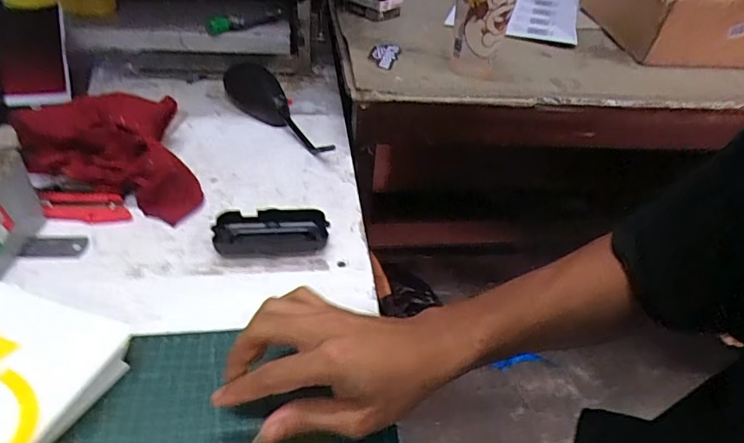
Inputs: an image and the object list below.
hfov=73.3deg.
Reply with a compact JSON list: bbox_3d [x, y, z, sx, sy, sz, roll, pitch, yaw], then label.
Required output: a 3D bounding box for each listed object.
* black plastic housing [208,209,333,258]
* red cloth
[{"bbox_3d":[-0.102,0.012,0.509,0.109,0.027,0.048,-1,39,-10],"label":"black plastic housing"},{"bbox_3d":[-0.301,-0.079,0.564,0.176,0.070,0.195,-13,43,-23],"label":"red cloth"}]

